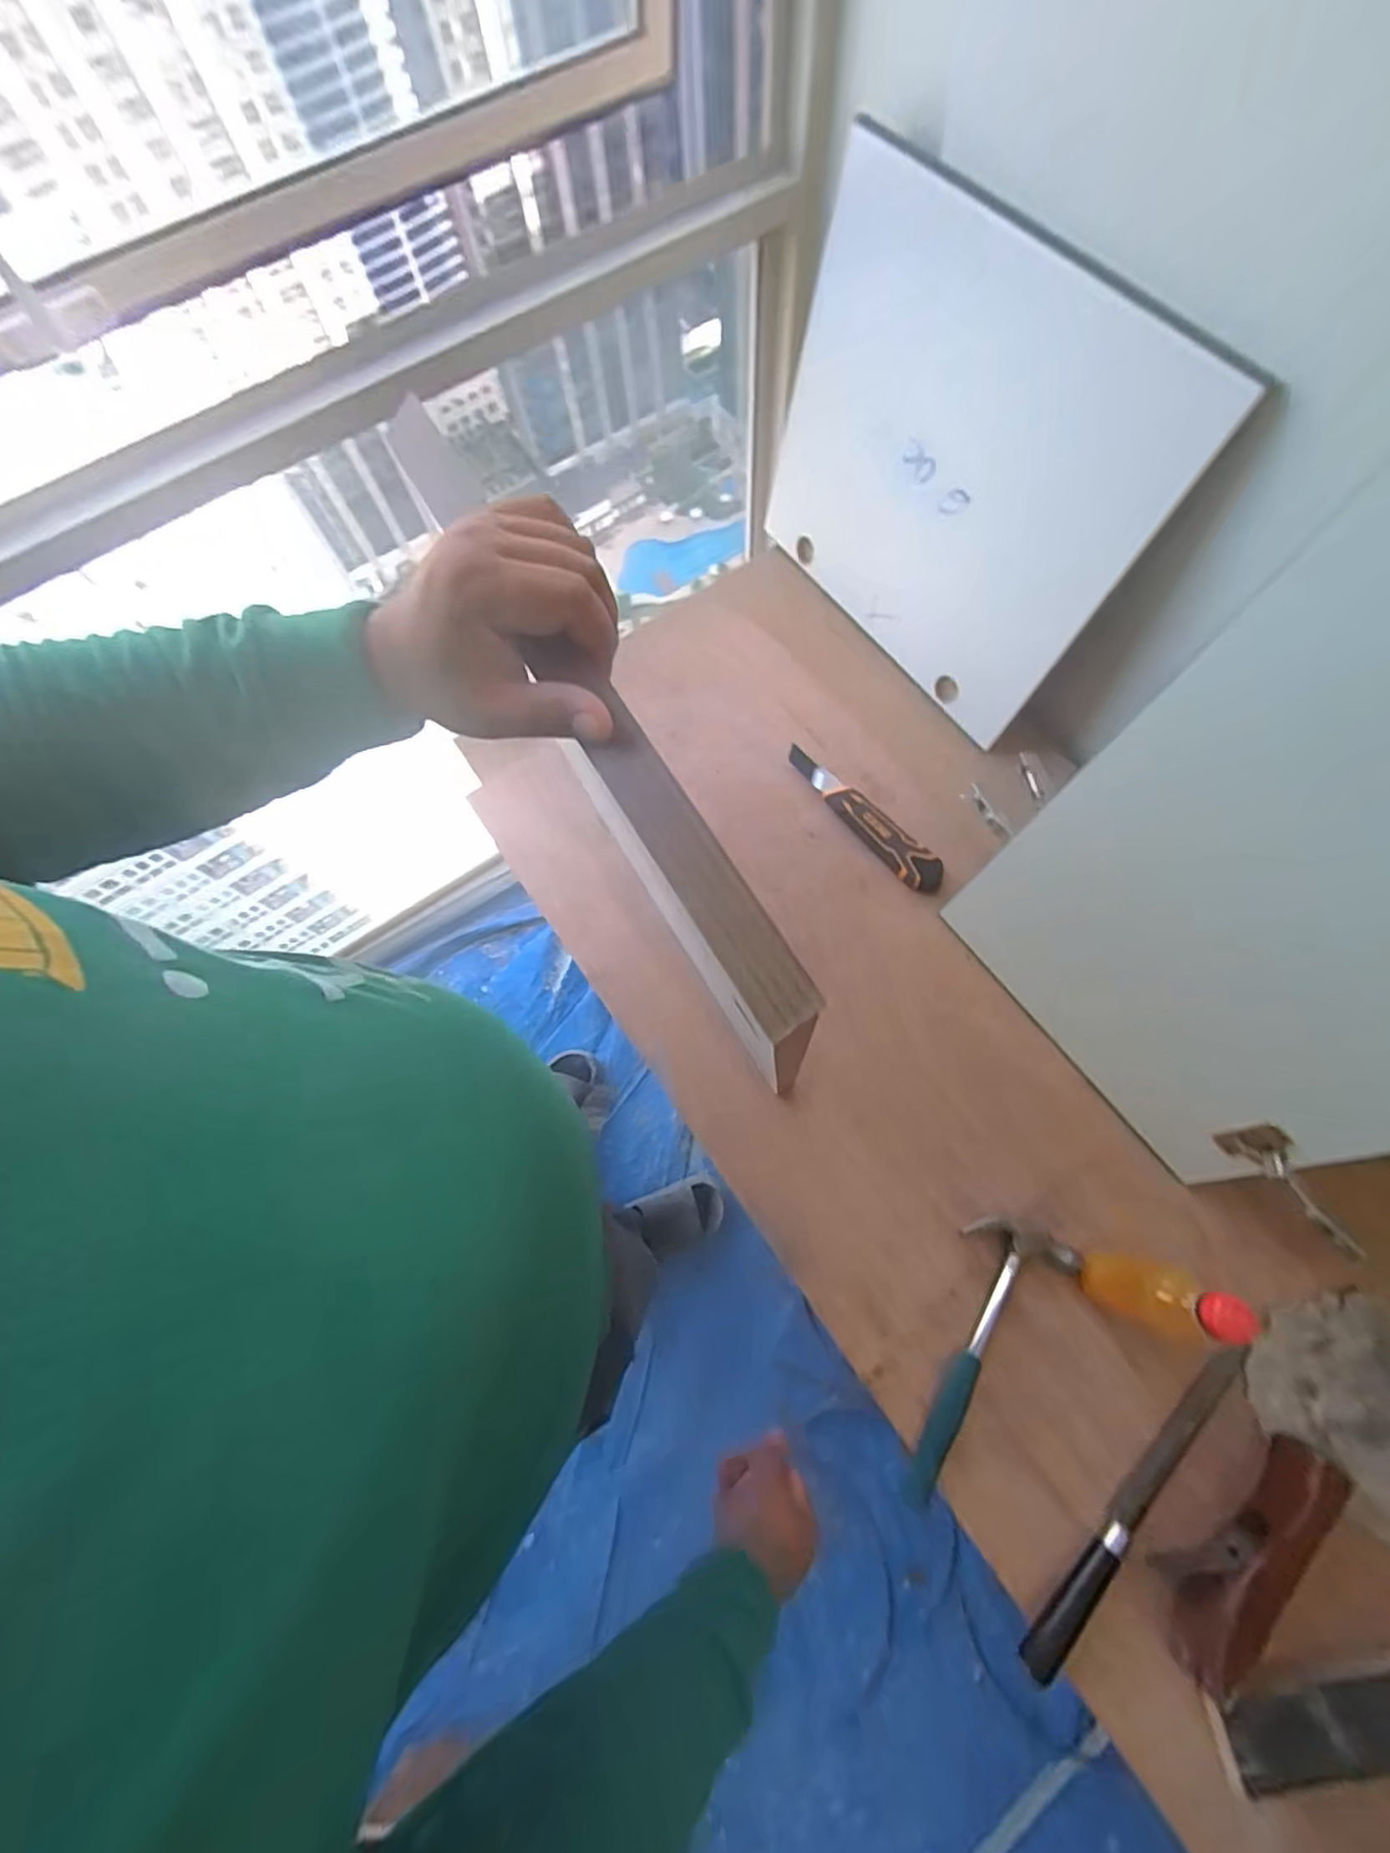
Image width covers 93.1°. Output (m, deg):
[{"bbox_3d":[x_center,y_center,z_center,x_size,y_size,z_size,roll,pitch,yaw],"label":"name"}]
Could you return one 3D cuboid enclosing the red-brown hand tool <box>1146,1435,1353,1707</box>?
[{"bbox_3d":[0.434,0.492,0.522,0.066,0.044,0.195,40,78,16],"label":"red-brown hand tool"}]

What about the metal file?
[{"bbox_3d":[0.372,0.479,0.545,0.303,0.017,0.027,-44,74,-10],"label":"metal file"}]

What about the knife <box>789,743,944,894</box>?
[{"bbox_3d":[0.191,-0.127,0.765,0.040,0.026,0.232,-40,74,-9],"label":"knife"}]

